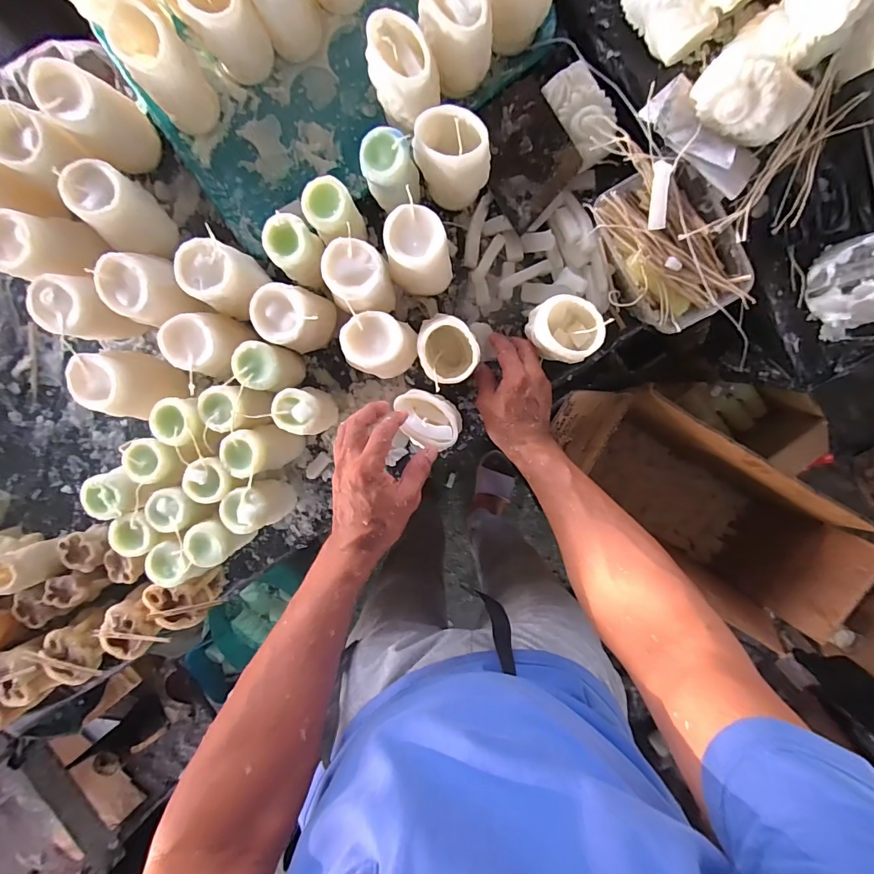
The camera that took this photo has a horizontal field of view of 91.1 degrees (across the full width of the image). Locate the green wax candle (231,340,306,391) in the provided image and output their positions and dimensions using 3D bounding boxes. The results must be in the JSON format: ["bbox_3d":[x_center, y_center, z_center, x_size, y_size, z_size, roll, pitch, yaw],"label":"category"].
[{"bbox_3d":[-0.193,-0.080,0.501,0.051,0.089,0.055,2,98,1],"label":"green wax candle"}]

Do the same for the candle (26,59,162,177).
[{"bbox_3d":[-0.357,-0.341,0.465,0.066,0.114,0.069,40,97,-4],"label":"candle"}]

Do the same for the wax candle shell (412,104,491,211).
[{"bbox_3d":[0.016,-0.298,0.460,0.069,0.081,0.075,-42,95,6],"label":"wax candle shell"}]

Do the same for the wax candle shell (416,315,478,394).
[{"bbox_3d":[0.009,-0.099,0.497,0.066,0.091,0.070,-38,96,6],"label":"wax candle shell"}]

